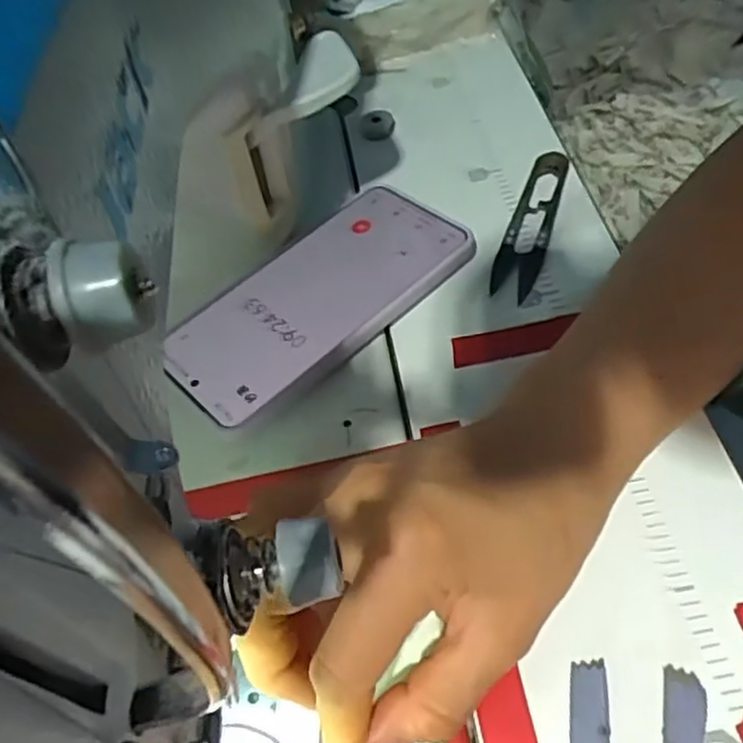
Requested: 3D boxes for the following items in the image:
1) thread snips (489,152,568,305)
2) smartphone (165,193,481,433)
[{"bbox_3d":[0.083,-0.078,0.359,0.023,0.010,0.101,11,57,21],"label":"thread snips"},{"bbox_3d":[-0.028,-0.039,0.340,0.152,0.010,0.077,-38,54,-16],"label":"smartphone"}]

